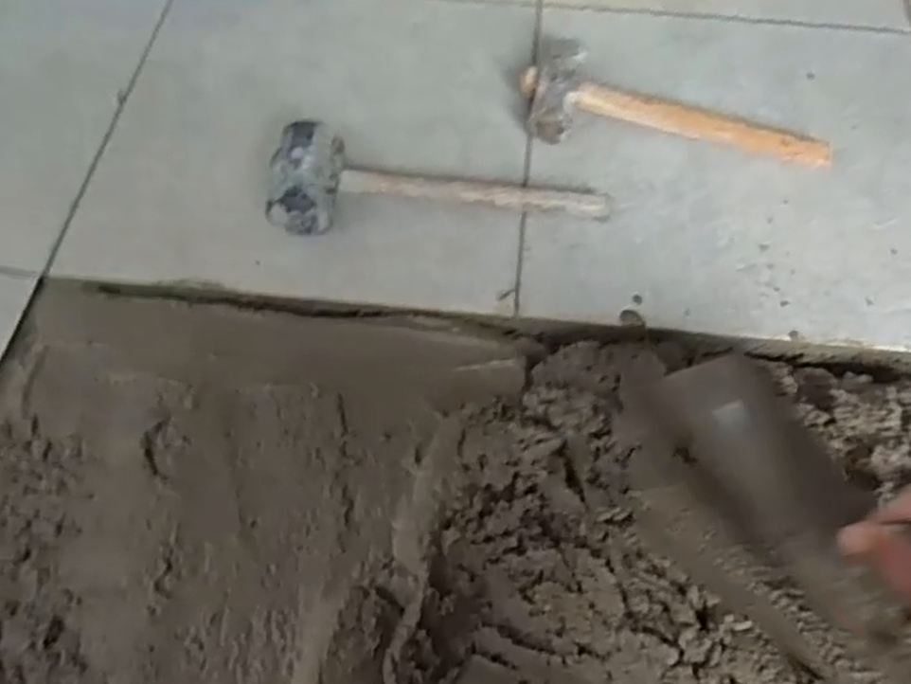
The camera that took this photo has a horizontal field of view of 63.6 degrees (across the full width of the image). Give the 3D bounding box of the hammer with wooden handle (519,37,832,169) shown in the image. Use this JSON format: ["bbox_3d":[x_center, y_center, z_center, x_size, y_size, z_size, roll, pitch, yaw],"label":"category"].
[{"bbox_3d":[0.207,-0.225,0.698,0.288,0.041,0.117,8,60,5],"label":"hammer with wooden handle"}]

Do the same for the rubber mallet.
[{"bbox_3d":[-0.015,-0.145,0.640,0.291,0.059,0.091,-5,59,-3],"label":"rubber mallet"}]

